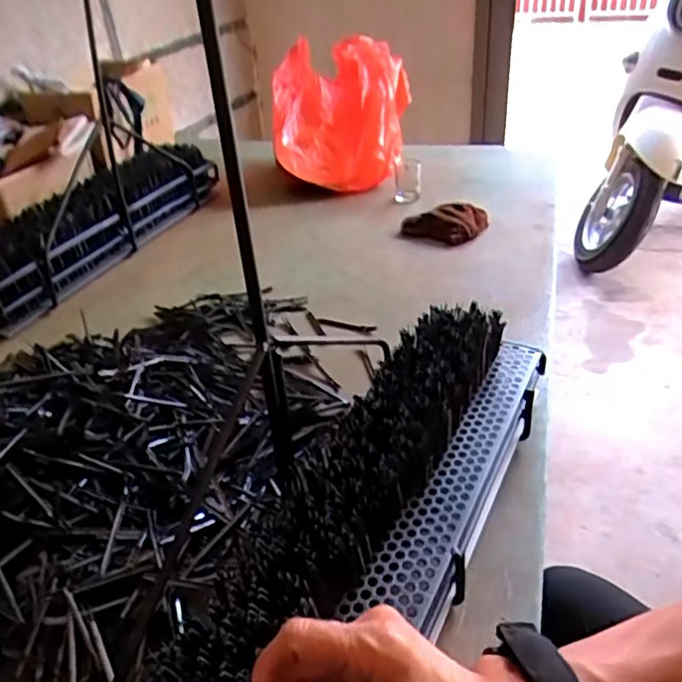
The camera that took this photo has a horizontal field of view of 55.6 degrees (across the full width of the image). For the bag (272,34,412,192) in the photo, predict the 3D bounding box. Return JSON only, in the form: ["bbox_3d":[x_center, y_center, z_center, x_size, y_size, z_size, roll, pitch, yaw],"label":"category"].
[{"bbox_3d":[-0.002,-0.468,1.355,0.250,0.262,0.277,3,35,12],"label":"bag"}]

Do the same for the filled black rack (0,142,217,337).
[{"bbox_3d":[-0.429,-0.210,1.127,0.139,0.123,0.564,11,37,22],"label":"filled black rack"}]

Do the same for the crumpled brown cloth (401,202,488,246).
[{"bbox_3d":[0.179,-0.200,1.117,0.149,0.045,0.064,-1,34,7],"label":"crumpled brown cloth"}]

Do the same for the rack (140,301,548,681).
[{"bbox_3d":[0.028,0.164,0.510,0.143,0.116,0.600,12,36,23],"label":"rack"}]

